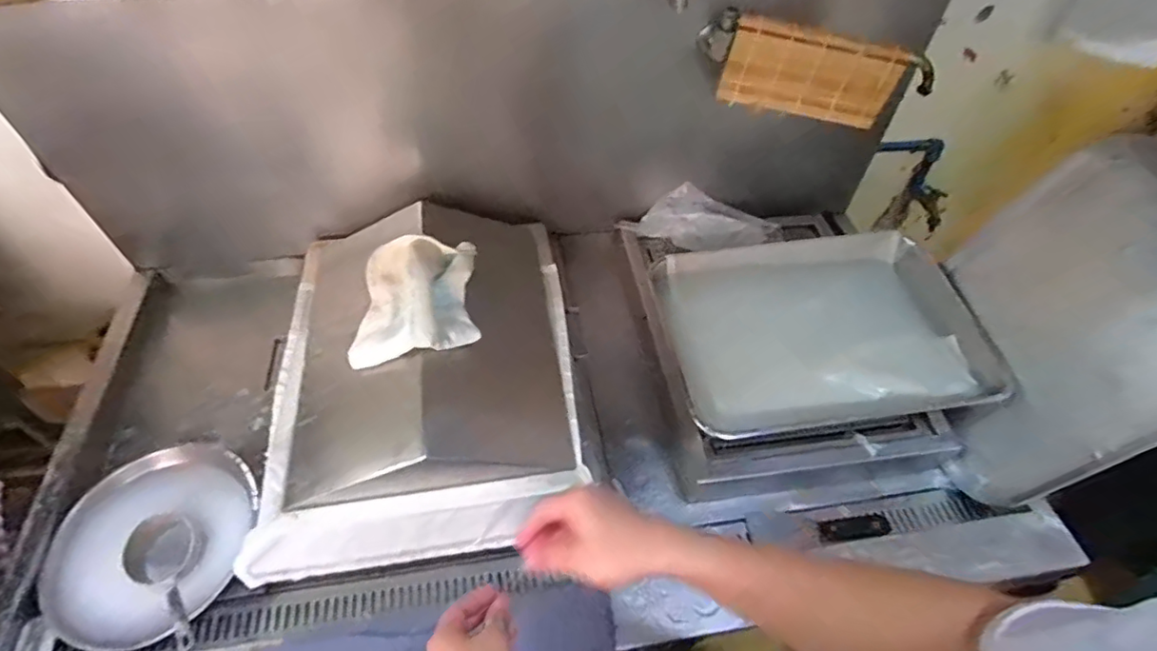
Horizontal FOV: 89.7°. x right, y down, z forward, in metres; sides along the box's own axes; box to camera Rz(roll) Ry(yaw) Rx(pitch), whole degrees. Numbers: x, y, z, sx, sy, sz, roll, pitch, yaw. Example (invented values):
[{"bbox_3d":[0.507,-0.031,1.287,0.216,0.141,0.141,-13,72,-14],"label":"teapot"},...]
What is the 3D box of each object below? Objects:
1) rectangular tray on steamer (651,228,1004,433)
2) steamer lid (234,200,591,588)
[{"bbox_3d":[0.381,0.009,0.944,0.494,0.077,0.344,-7,51,-10],"label":"rectangular tray on steamer"},{"bbox_3d":[-0.219,0.039,0.850,0.418,0.151,0.532,-4,51,-7],"label":"steamer lid"}]

